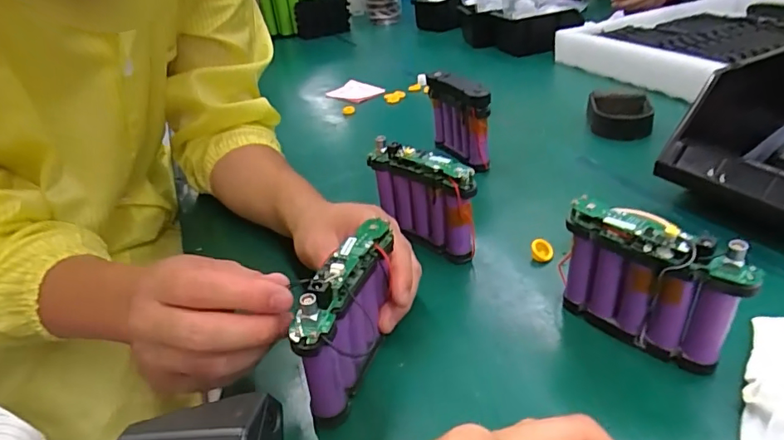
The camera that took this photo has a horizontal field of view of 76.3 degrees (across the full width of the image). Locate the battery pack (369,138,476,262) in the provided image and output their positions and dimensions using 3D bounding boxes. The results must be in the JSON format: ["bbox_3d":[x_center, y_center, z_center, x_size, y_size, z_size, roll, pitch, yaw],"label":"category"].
[{"bbox_3d":[0.030,-0.014,0.468,0.107,0.103,0.022,25,44,39],"label":"battery pack"}]

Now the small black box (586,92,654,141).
[{"bbox_3d":[0.308,-0.142,0.680,0.086,0.038,0.090,7,35,19],"label":"small black box"}]

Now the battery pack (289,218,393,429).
[{"bbox_3d":[-0.028,0.066,0.329,0.021,0.093,0.105,7,35,20],"label":"battery pack"}]

